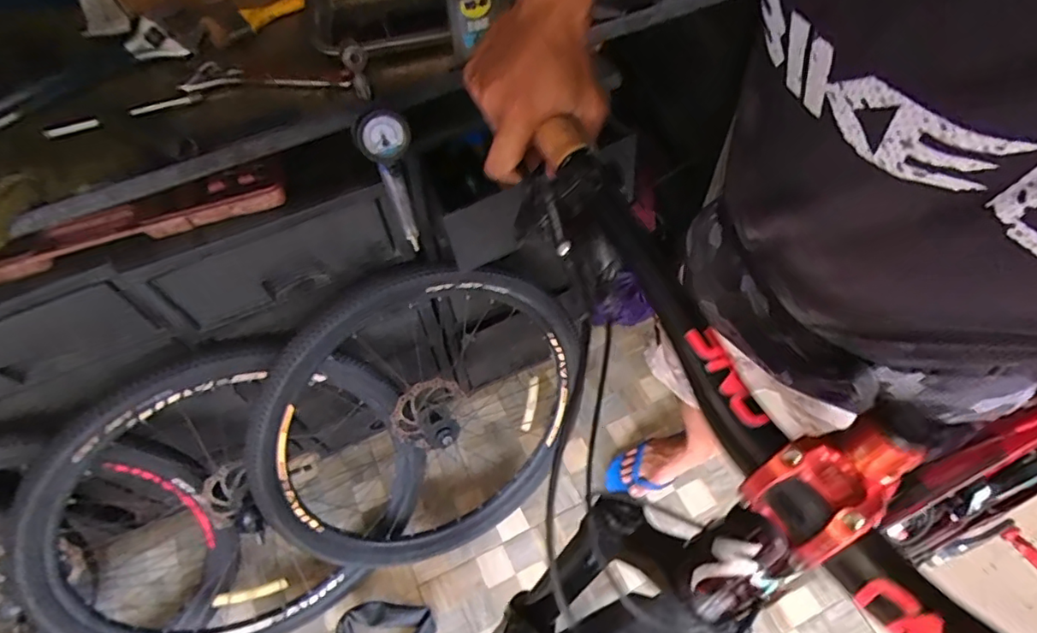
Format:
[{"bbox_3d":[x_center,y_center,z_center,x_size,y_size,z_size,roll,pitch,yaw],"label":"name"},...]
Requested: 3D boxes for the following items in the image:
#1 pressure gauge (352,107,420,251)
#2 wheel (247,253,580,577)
[{"bbox_3d":[-0.152,-0.168,0.700,0.031,0.199,0.055,35,66,21],"label":"pressure gauge"},{"bbox_3d":[-0.143,0.212,1.039,0.645,0.648,0.138,-31,37,-14],"label":"wheel"}]

